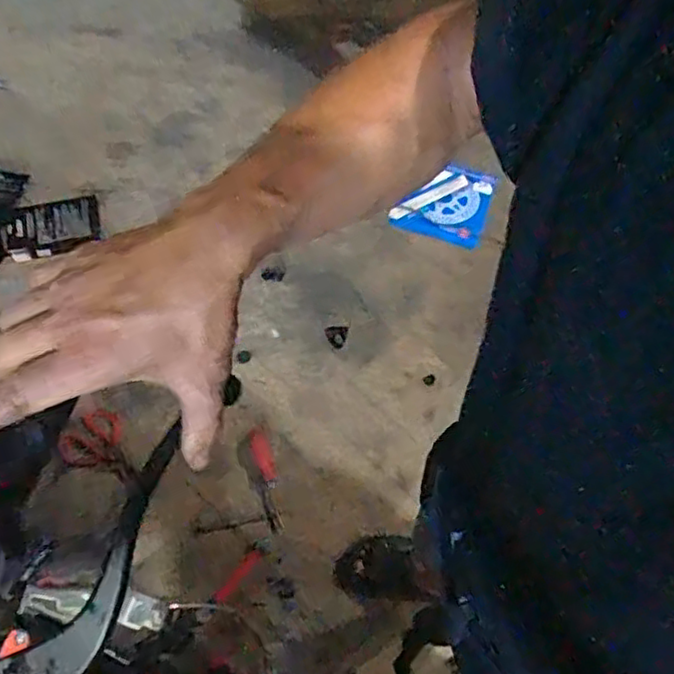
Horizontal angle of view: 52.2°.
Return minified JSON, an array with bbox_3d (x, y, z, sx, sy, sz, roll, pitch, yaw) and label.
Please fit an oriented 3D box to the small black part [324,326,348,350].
[{"bbox_3d":[-0.002,0.002,1.504,0.054,0.008,0.051,0,94,-25],"label":"small black part"}]

